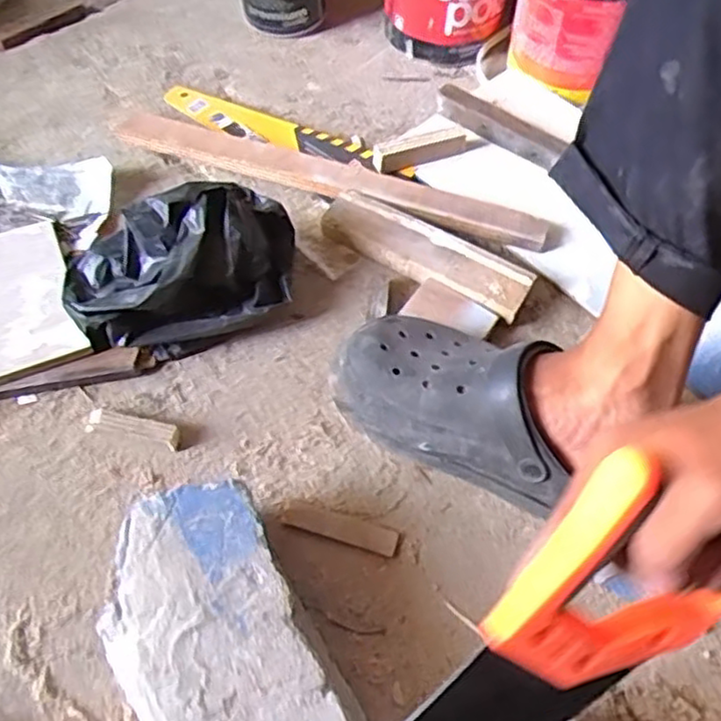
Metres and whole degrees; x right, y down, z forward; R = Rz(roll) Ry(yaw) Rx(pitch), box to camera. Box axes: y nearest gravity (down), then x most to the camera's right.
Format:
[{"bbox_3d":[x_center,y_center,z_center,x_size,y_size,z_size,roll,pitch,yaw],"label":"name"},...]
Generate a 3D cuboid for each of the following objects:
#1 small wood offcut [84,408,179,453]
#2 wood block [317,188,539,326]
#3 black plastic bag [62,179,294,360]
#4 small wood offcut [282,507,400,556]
[{"bbox_3d":[-0.187,0.057,0.577,0.077,0.018,0.017,13,57,4],"label":"small wood offcut"},{"bbox_3d":[0.063,-0.103,0.692,0.210,0.029,0.059,27,59,13],"label":"wood block"},{"bbox_3d":[-0.156,-0.080,0.621,0.199,0.101,0.113,-12,59,-12],"label":"black plastic bag"},{"bbox_3d":[-0.016,0.130,0.545,0.089,0.004,0.020,15,57,5],"label":"small wood offcut"}]

